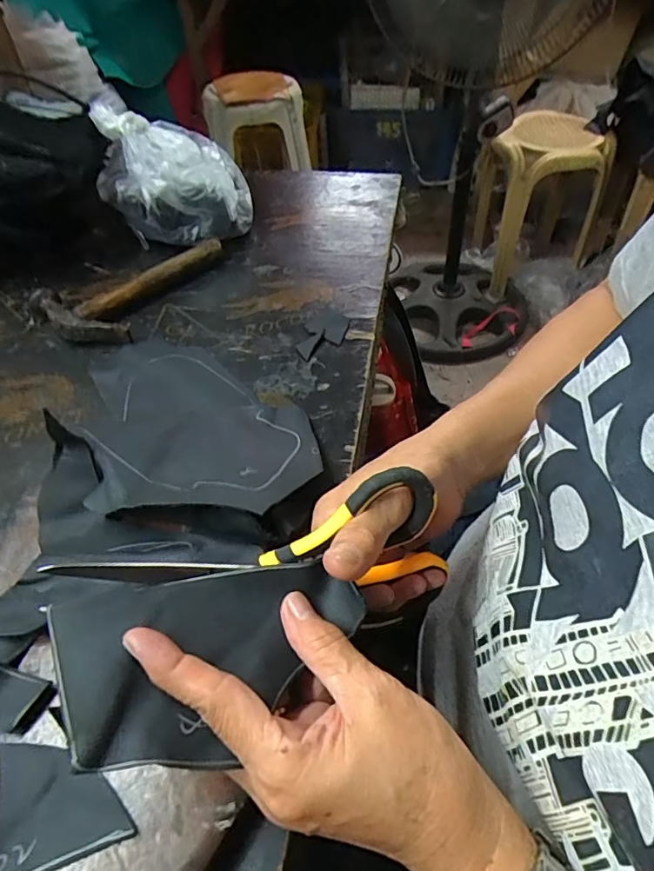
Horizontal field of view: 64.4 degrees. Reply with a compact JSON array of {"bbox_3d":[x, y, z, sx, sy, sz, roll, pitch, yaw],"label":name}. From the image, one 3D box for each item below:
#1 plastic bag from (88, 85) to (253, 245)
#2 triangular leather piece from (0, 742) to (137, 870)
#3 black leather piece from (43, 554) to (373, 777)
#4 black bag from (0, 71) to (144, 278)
[{"bbox_3d":[-0.176,-0.296,0.586,0.170,0.128,0.118,3,50,8],"label":"plastic bag"},{"bbox_3d":[-0.124,0.164,0.238,0.061,0.004,0.056,-17,50,-10],"label":"triangular leather piece"},{"bbox_3d":[-0.048,0.095,0.225,0.129,0.020,0.076,-2,43,-18],"label":"black leather piece"},{"bbox_3d":[-0.365,-0.282,0.584,0.220,0.139,0.246,-27,52,-17],"label":"black bag"}]

